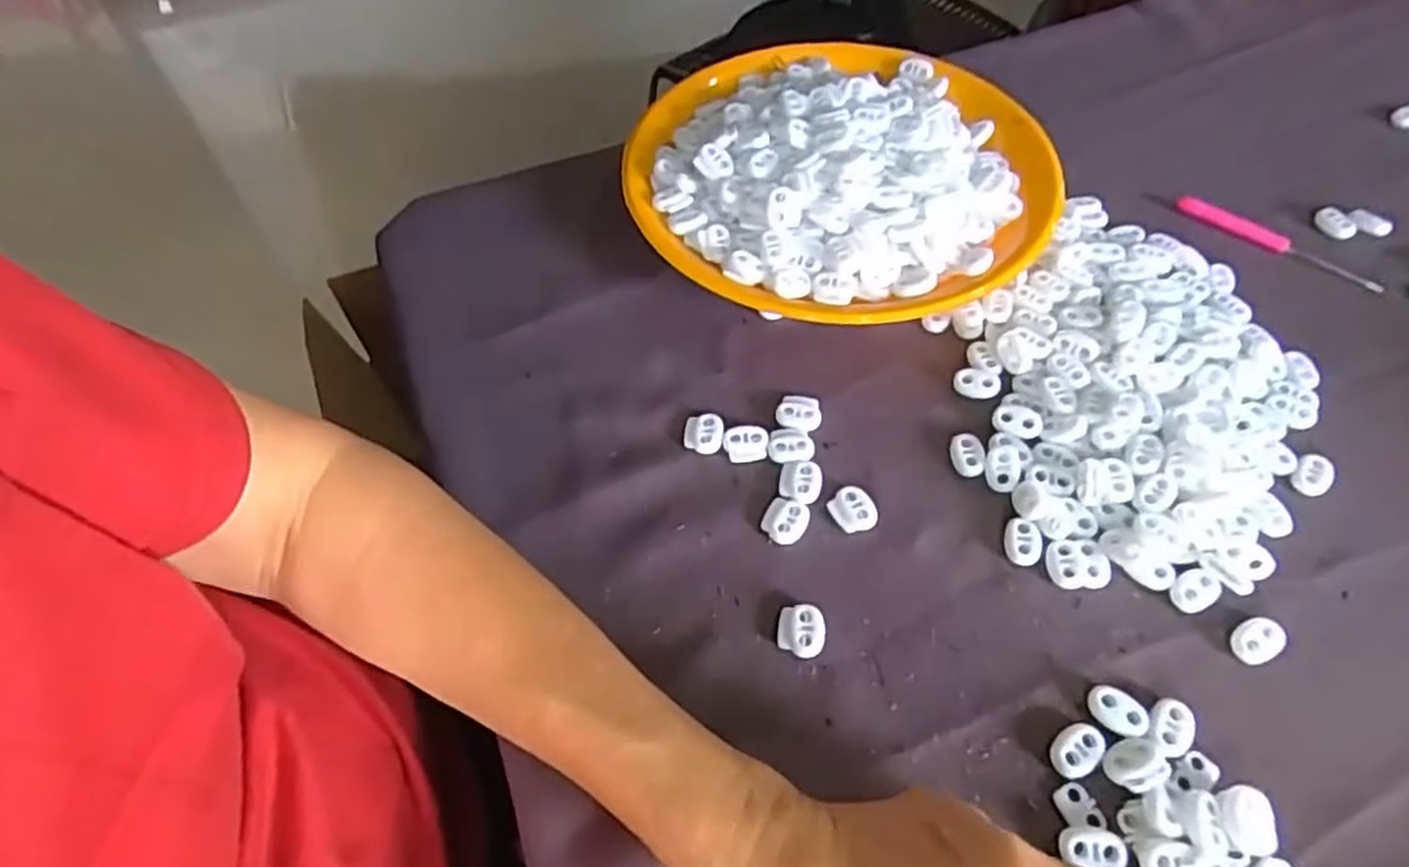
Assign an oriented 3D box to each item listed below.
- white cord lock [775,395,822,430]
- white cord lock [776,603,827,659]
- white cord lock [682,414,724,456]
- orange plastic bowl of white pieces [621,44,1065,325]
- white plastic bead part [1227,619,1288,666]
[{"bbox_3d":[0.047,-0.010,0.387,0.022,0.004,0.019,9,56,8],"label":"white cord lock"},{"bbox_3d":[0.041,0.083,0.325,0.020,0.006,0.021,-1,55,1],"label":"white cord lock"},{"bbox_3d":[0.000,0.000,0.383,0.019,0.005,0.021,8,56,8],"label":"white cord lock"},{"bbox_3d":[0.077,-0.151,0.449,0.231,0.061,0.233,-1,55,1],"label":"orange plastic bowl of white pieces"},{"bbox_3d":[0.226,0.084,0.316,0.022,0.004,0.016,-24,57,-14],"label":"white plastic bead part"}]

